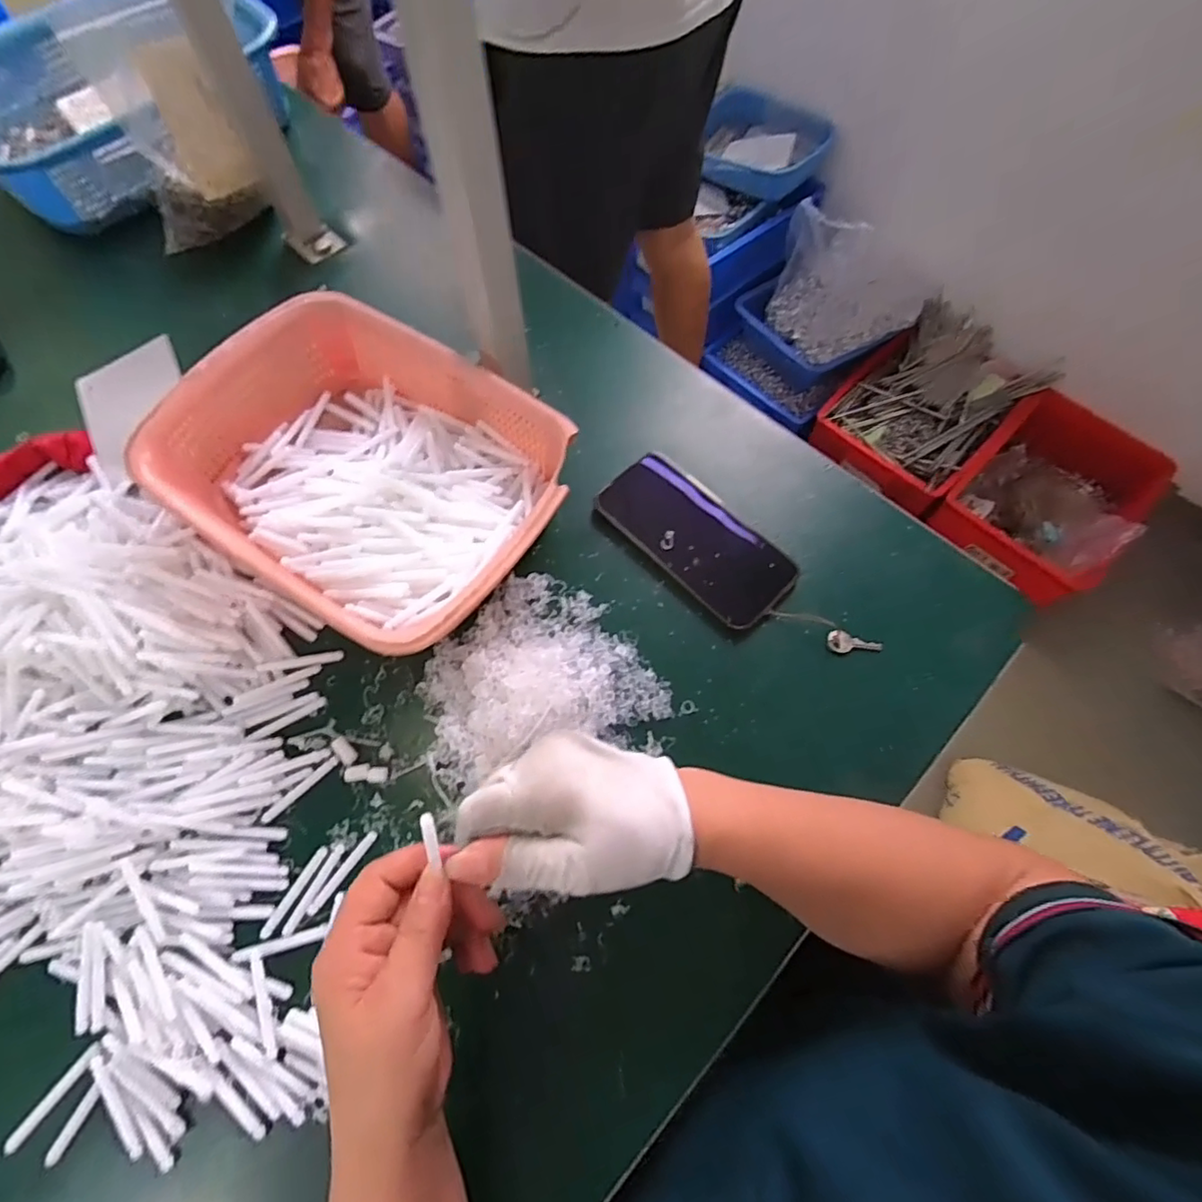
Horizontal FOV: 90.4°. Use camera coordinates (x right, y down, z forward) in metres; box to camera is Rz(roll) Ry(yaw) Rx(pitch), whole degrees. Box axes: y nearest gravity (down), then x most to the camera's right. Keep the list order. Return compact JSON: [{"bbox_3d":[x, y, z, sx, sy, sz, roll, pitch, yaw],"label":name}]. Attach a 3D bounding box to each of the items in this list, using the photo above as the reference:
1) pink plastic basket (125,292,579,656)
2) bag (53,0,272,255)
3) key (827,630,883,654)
[{"bbox_3d":[-0.179,-0.097,0.462,0.296,0.082,0.209,31,70,13],"label":"pink plastic basket"},{"bbox_3d":[-0.399,-0.430,0.554,0.106,0.172,0.056,-27,69,-11],"label":"bag"},{"bbox_3d":[0.189,0.030,0.443,0.039,0.004,0.016,0,67,0],"label":"key"}]

